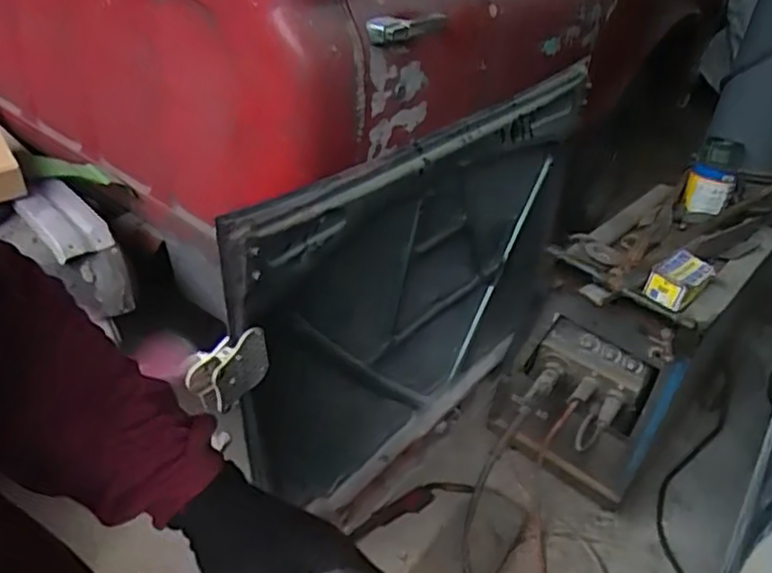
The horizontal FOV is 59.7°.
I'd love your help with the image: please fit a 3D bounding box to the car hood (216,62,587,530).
[{"bbox_3d":[0.141,0.004,1.557,0.118,0.750,1.116,30,43,29],"label":"car hood"}]

